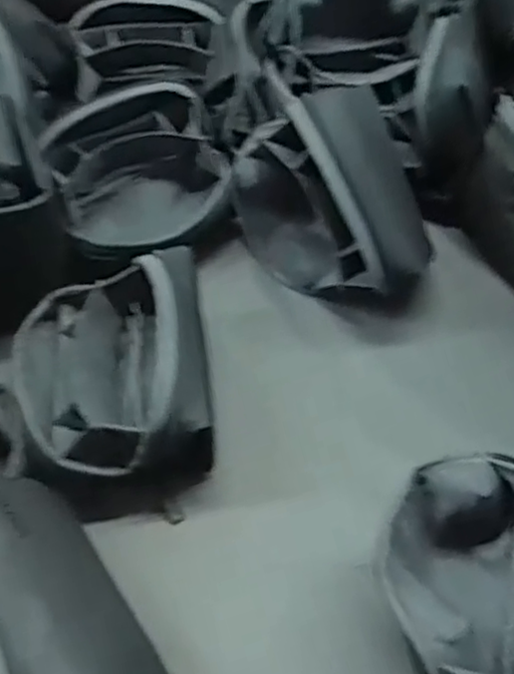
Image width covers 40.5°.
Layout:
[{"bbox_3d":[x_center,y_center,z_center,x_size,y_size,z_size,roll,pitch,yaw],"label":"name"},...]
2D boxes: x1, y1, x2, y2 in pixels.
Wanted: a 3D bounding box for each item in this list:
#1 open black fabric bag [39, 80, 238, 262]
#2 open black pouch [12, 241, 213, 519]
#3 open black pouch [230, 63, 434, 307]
[{"bbox_3d":[-0.101,-0.142,0.638,0.157,0.087,0.143,-22,57,-11],"label":"open black fabric bag"},{"bbox_3d":[-0.108,0.030,0.524,0.138,0.117,0.179,-8,56,-2],"label":"open black pouch"},{"bbox_3d":[0.073,-0.117,0.586,0.118,0.154,0.182,-31,60,-17],"label":"open black pouch"}]

